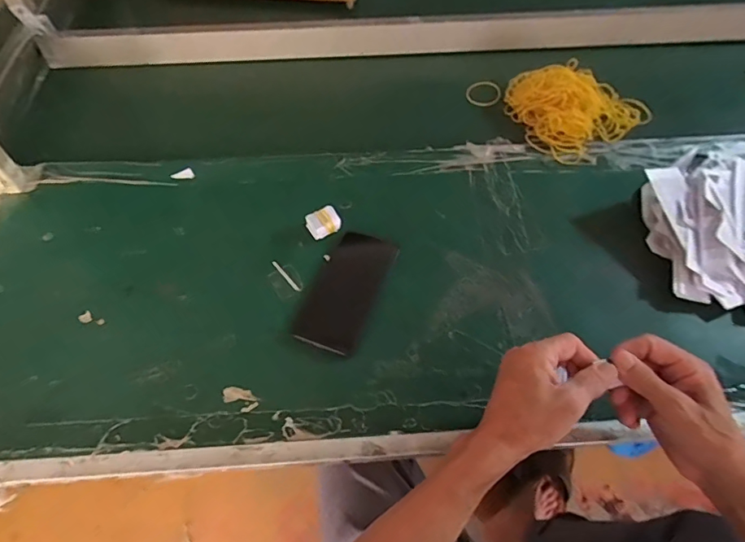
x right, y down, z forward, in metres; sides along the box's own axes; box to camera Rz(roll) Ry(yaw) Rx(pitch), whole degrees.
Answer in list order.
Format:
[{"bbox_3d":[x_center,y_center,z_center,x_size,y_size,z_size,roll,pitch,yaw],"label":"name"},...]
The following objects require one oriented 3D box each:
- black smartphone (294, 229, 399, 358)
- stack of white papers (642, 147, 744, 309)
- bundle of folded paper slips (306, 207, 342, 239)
[{"bbox_3d":[-0.032,0.022,0.574,0.080,0.008,0.160,19,59,11],"label":"black smartphone"},{"bbox_3d":[0.472,-0.082,0.613,0.205,0.047,0.326,40,64,22],"label":"stack of white papers"},{"bbox_3d":[-0.062,-0.061,0.605,0.039,0.024,0.030,-23,60,-15],"label":"bundle of folded paper slips"}]

